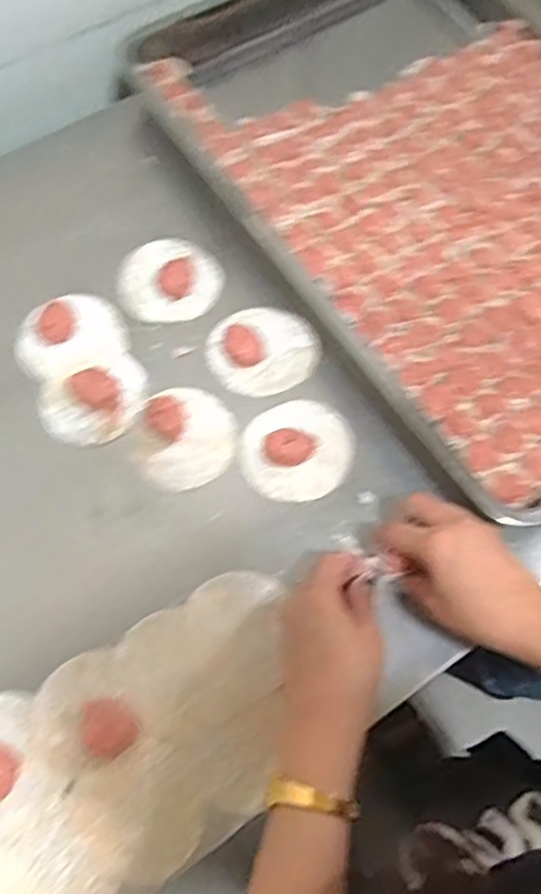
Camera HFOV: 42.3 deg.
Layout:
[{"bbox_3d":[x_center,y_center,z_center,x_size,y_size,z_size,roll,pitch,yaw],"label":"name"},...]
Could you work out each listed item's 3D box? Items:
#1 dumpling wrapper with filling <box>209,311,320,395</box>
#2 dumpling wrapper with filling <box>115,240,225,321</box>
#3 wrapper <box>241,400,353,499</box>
[{"bbox_3d":[-0.006,-0.083,0.595,0.094,0.019,0.075,-4,68,-2],"label":"dumpling wrapper with filling"},{"bbox_3d":[-0.089,-0.149,0.623,0.090,0.014,0.073,-6,68,-3],"label":"dumpling wrapper with filling"},{"bbox_3d":[0.021,-0.002,0.555,0.087,0.023,0.085,0,68,0],"label":"wrapper"}]

